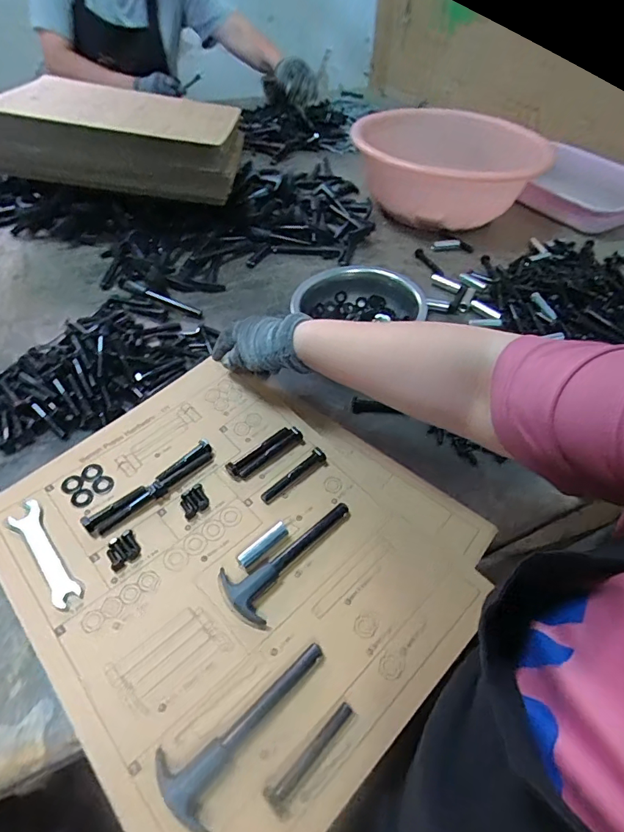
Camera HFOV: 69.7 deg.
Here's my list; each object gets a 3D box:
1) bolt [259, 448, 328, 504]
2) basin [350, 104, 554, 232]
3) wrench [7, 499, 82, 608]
[{"bbox_3d":[-0.018,0.055,0.434,0.073,0.019,0.016,-29,56,-25],"label":"bolt"},{"bbox_3d":[0.247,-0.461,0.851,0.354,0.157,0.378,2,49,-2],"label":"basin"},{"bbox_3d":[-0.231,0.116,0.384,0.024,0.004,0.108,-31,59,-27],"label":"wrench"}]

